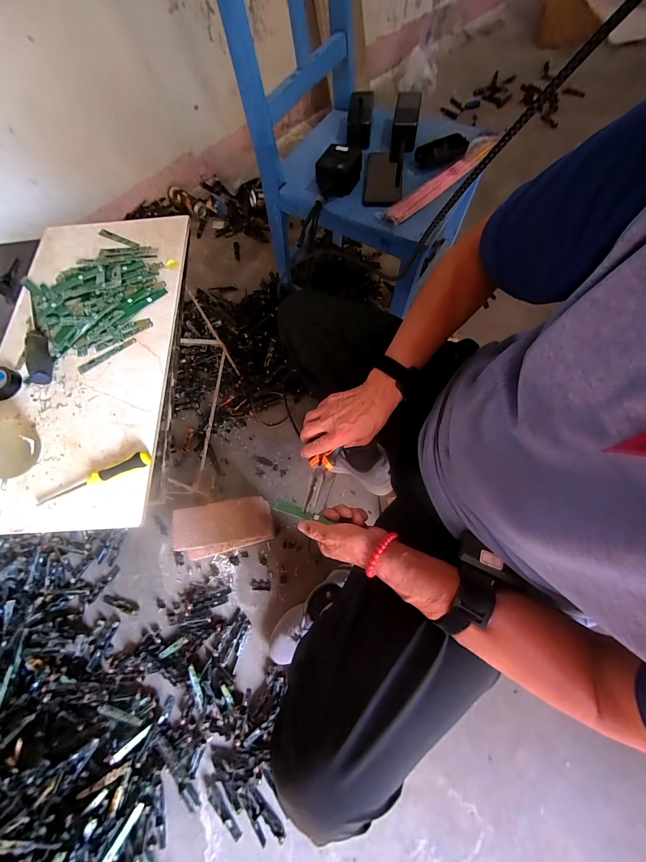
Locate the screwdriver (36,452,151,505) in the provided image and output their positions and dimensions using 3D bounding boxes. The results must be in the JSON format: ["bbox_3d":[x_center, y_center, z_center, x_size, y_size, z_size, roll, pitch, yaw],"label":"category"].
[{"bbox_3d":[-0.317,0.067,0.411,0.159,0.024,0.018,-23,69,-5],"label":"screwdriver"}]

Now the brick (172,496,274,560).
[{"bbox_3d":[-0.262,0.258,0.797,0.247,0.094,0.125,-10,69,-4],"label":"brick"}]

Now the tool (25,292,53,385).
[{"bbox_3d":[-0.480,-0.160,0.495,0.029,0.026,0.201,-28,69,-7],"label":"tool"}]

